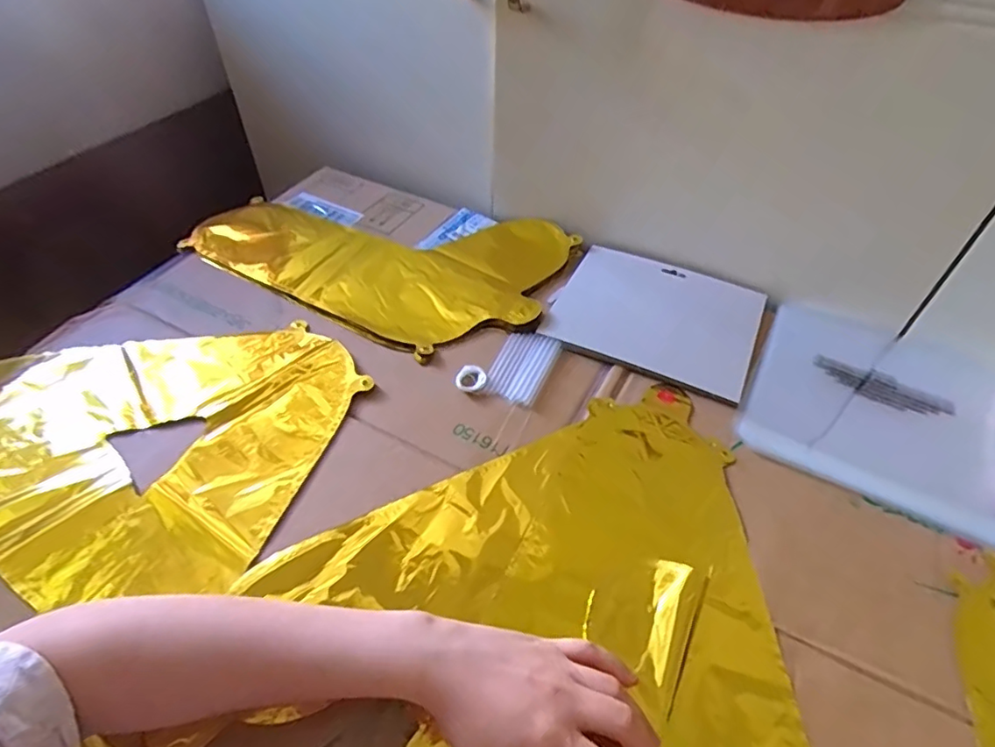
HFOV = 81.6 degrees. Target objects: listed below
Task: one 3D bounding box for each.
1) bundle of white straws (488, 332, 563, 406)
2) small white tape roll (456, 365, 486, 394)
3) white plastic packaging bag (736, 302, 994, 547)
[{"bbox_3d":[0.024,-0.008,0.523,0.048,0.004,0.078,19,50,14],"label":"bundle of white straws"},{"bbox_3d":[-0.023,0.005,0.507,0.025,0.009,0.029,2,48,-1],"label":"small white tape roll"},{"bbox_3d":[0.344,0.025,0.517,0.207,0.017,0.221,25,51,18],"label":"white plastic packaging bag"}]

